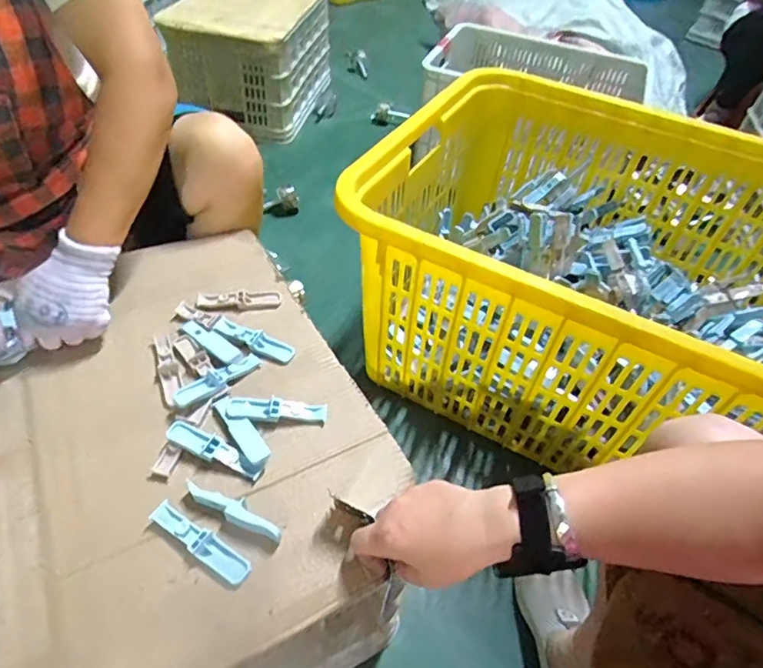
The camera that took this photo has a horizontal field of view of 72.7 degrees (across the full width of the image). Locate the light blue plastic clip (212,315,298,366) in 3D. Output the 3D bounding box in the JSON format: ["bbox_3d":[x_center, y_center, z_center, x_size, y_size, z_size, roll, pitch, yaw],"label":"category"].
[{"bbox_3d":[-0.146,0.005,0.590,0.100,0.012,0.025,20,50,13],"label":"light blue plastic clip"}]

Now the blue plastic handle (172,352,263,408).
[{"bbox_3d":[-0.170,0.047,0.545,0.026,0.018,0.099,37,55,26],"label":"blue plastic handle"}]

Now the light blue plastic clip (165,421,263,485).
[{"bbox_3d":[-0.158,0.110,0.493,0.100,0.012,0.022,21,50,14],"label":"light blue plastic clip"}]

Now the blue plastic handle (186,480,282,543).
[{"bbox_3d":[-0.128,0.153,0.450,0.094,0.018,0.019,20,50,13],"label":"blue plastic handle"}]

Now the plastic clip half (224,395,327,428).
[{"bbox_3d":[-0.106,0.078,0.525,0.098,0.013,0.026,0,48,-4],"label":"plastic clip half"}]

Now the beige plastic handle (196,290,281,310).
[{"bbox_3d":[-0.173,-0.041,0.631,0.098,0.012,0.021,-4,49,-8],"label":"beige plastic handle"}]

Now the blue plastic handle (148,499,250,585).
[{"bbox_3d":[-0.152,0.174,0.435,0.096,0.008,0.021,28,52,19],"label":"blue plastic handle"}]

